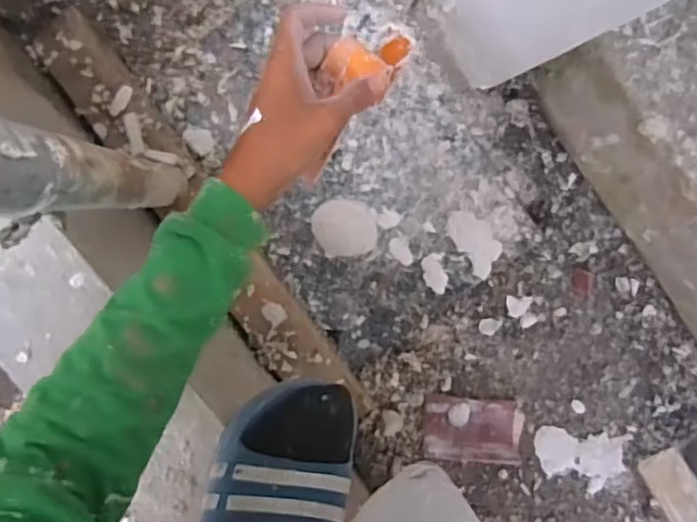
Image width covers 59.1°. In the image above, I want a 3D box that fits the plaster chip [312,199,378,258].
[{"bbox_3d":[-0.004,-0.039,0.732,0.073,0.011,0.067,-3,97,-3],"label":"plaster chip"}]

